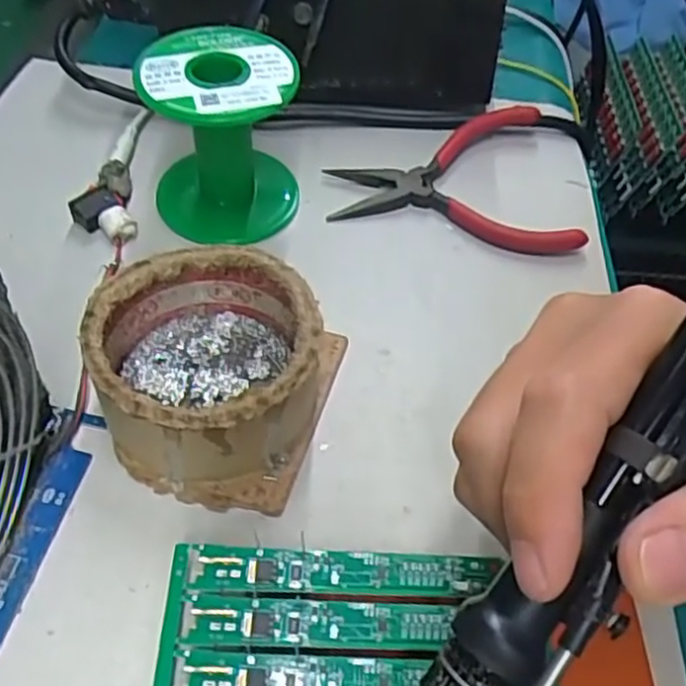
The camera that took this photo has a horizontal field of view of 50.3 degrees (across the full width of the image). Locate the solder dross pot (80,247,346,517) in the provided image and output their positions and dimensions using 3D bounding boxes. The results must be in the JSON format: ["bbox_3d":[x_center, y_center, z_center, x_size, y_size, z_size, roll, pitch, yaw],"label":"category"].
[{"bbox_3d":[-0.050,0.009,0.276,0.086,0.044,0.086,2,52,-3],"label":"solder dross pot"}]

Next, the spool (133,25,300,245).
[{"bbox_3d":[-0.055,-0.094,0.338,0.066,0.074,0.066,2,52,-3],"label":"spool"}]

